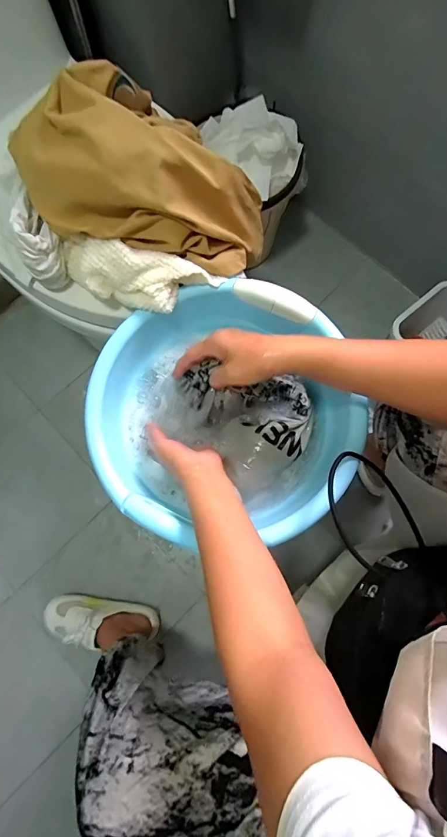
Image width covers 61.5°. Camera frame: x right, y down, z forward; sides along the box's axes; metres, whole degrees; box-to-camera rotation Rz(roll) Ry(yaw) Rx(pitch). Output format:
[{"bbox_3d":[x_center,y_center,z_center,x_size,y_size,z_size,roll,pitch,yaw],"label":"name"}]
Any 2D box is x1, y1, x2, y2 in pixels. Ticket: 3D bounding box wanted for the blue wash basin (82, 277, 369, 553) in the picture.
[{"bbox_3d":[-0.003,-0.011,0.489,0.324,0.114,0.320,0,72,0],"label":"blue wash basin"}]

